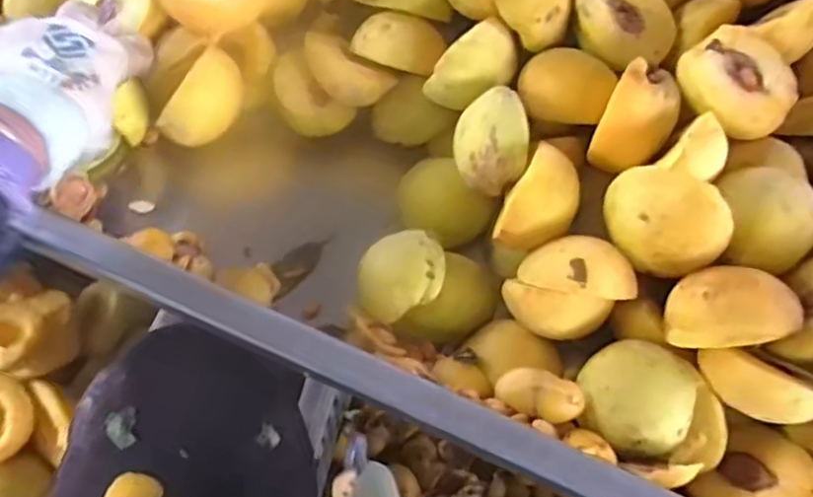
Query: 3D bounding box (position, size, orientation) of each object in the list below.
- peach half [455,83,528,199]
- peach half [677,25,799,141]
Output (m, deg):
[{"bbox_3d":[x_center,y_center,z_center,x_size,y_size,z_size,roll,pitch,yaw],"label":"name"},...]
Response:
[{"bbox_3d":[0.056,-0.065,0.426,0.046,0.031,0.062,7,92,26],"label":"peach half"},{"bbox_3d":[0.201,-0.102,0.413,0.066,0.025,0.075,38,66,16],"label":"peach half"}]

